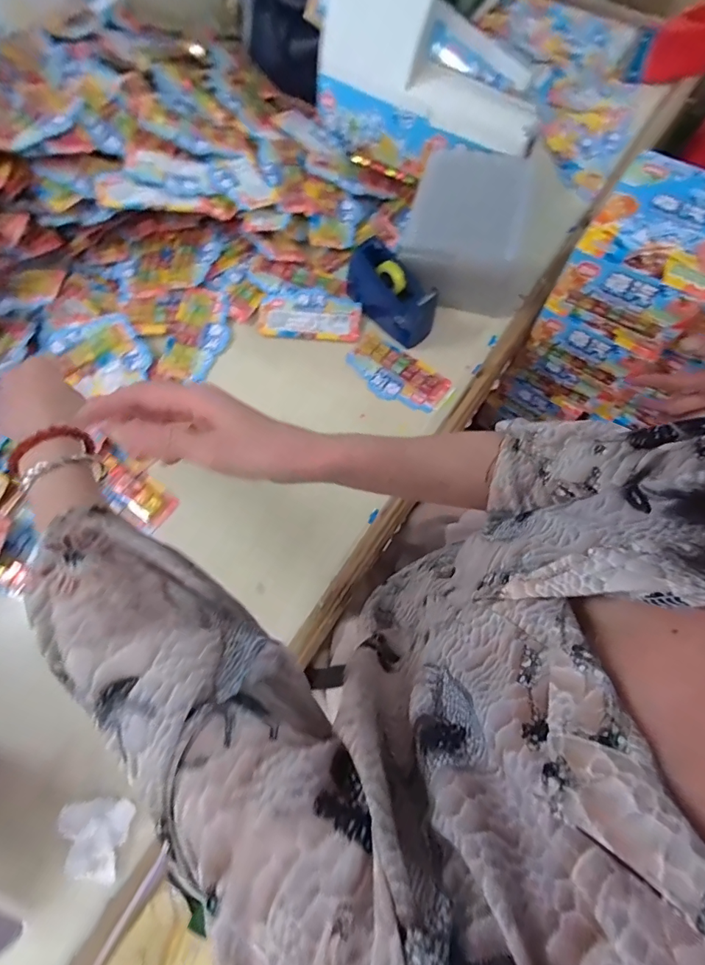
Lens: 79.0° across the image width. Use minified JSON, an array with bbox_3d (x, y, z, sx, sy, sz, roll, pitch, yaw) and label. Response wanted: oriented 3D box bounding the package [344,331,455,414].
[{"bbox_3d":[0.065,-0.153,0.604,0.150,0.011,0.074,34,74,11],"label":"package"}]

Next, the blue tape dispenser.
[{"bbox_3d":[0.051,-0.269,0.597,0.155,0.079,0.050,42,76,13],"label":"blue tape dispenser"}]

